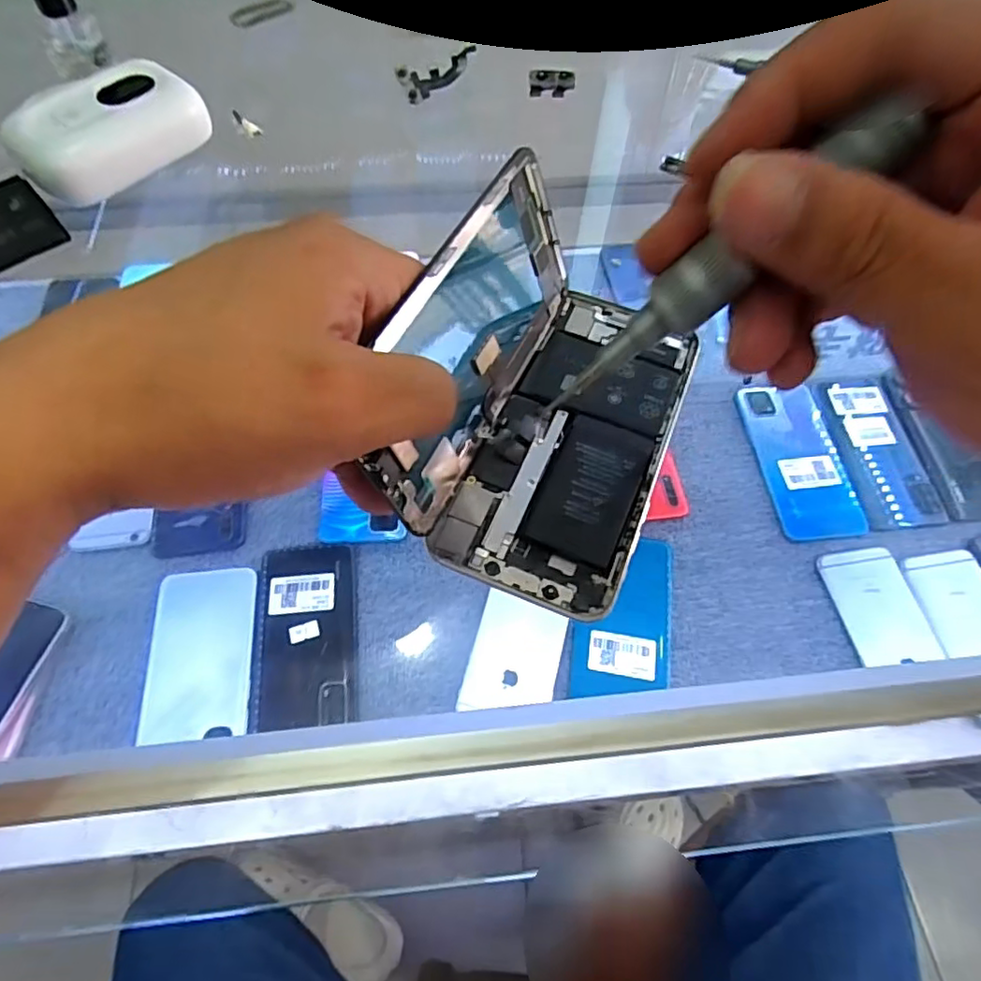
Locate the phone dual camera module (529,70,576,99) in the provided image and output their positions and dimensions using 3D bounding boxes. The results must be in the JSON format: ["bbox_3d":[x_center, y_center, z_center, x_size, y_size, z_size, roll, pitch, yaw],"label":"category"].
[{"bbox_3d":[0.036,-0.240,0.367,0.027,0.011,0.012,7,62,2],"label":"phone dual camera module"}]

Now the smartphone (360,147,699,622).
[{"bbox_3d":[0.023,-0.041,0.220,0.093,0.065,0.137,21,63,10],"label":"smartphone"}]

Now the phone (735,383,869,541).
[{"bbox_3d":[0.284,-0.029,0.569,0.075,0.012,0.154,-5,62,-4],"label":"phone"}]

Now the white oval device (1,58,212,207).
[{"bbox_3d":[-0.184,-0.177,0.304,0.053,0.027,0.085,34,66,16],"label":"white oval device"}]

